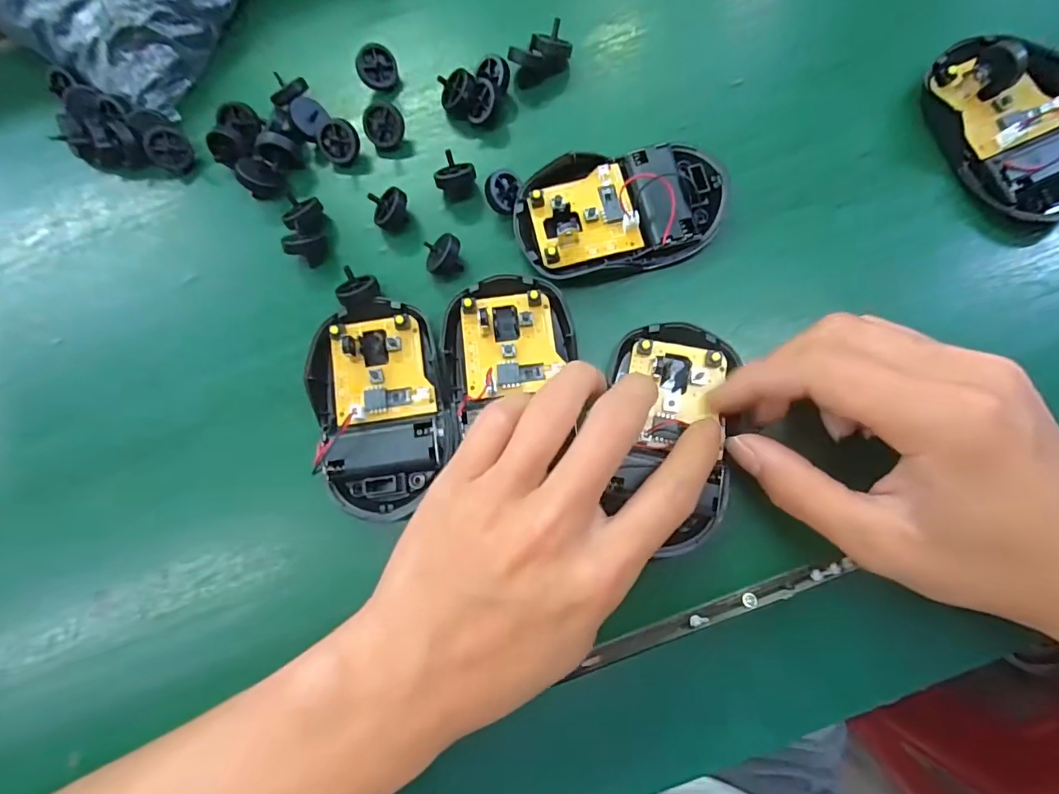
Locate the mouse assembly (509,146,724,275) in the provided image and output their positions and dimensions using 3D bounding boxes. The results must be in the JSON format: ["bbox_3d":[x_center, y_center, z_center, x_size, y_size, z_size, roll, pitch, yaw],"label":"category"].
[{"bbox_3d":[0.042,-0.088,0.234,0.095,0.023,0.058,-11,80,1],"label":"mouse assembly"}]

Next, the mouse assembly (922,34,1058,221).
[{"bbox_3d":[0.224,-0.124,0.225,0.060,0.022,0.094,-31,80,-2],"label":"mouse assembly"}]

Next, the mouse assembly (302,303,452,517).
[{"bbox_3d":[-0.068,0.005,0.226,0.057,0.019,0.094,-9,80,1],"label":"mouse assembly"}]

